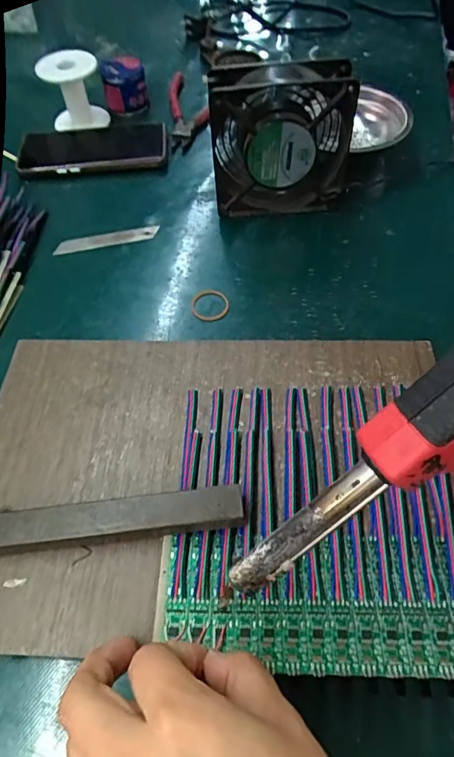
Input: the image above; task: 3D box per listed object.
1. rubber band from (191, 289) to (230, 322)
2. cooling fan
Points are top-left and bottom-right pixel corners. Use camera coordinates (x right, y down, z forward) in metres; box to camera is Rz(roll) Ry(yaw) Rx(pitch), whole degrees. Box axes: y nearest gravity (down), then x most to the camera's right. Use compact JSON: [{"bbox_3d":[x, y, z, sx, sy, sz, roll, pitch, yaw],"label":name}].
[{"bbox_3d":[-0.014,-0.065,0.401,0.033,0.004,0.034,-2,57,2],"label":"rubber band"},{"bbox_3d":[0.048,-0.209,0.419,0.118,0.125,0.048,0,57,3],"label":"cooling fan"}]

